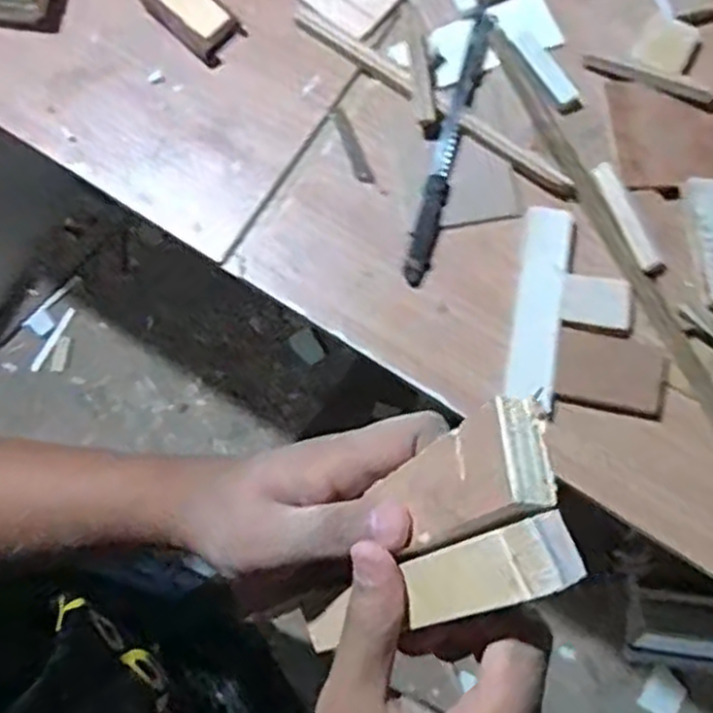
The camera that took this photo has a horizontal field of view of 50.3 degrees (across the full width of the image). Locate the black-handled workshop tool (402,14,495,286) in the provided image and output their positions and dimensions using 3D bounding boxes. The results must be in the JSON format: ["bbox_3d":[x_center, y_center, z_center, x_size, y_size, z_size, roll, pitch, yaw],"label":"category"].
[{"bbox_3d":[0.094,-0.214,0.773,0.026,0.018,0.294,15,80,4],"label":"black-handled workshop tool"}]

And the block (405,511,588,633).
[{"bbox_3d":[0.042,0.070,0.249,0.014,0.075,0.021,-13,73,-44],"label":"block"}]

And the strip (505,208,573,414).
[{"bbox_3d":[0.178,-0.049,0.731,0.045,0.009,0.194,9,80,3],"label":"strip"}]

